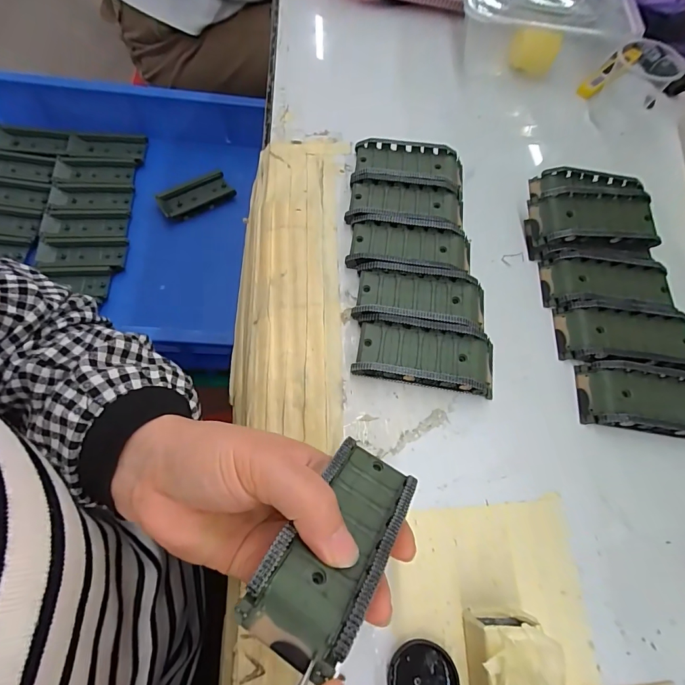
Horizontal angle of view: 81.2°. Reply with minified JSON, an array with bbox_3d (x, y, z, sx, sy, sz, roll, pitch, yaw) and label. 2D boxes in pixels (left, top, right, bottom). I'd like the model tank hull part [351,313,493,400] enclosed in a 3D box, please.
[{"bbox_3d":[0.058,0.008,0.279,0.096,0.019,0.043,10,66,1],"label":"model tank hull part"}]

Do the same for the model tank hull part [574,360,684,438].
[{"bbox_3d":[0.213,0.040,0.273,0.094,0.020,0.045,8,66,1],"label":"model tank hull part"}]

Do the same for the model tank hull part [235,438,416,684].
[{"bbox_3d":[0.000,0.085,0.178,0.042,0.018,0.096,31,38,10],"label":"model tank hull part"}]

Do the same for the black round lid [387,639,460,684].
[{"bbox_3d":[0.042,0.176,0.207,0.034,0.006,0.034,1,66,-3],"label":"black round lid"}]

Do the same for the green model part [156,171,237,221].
[{"bbox_3d":[-0.199,-0.198,0.542,0.094,0.014,0.045,-31,71,-15],"label":"green model part"}]

